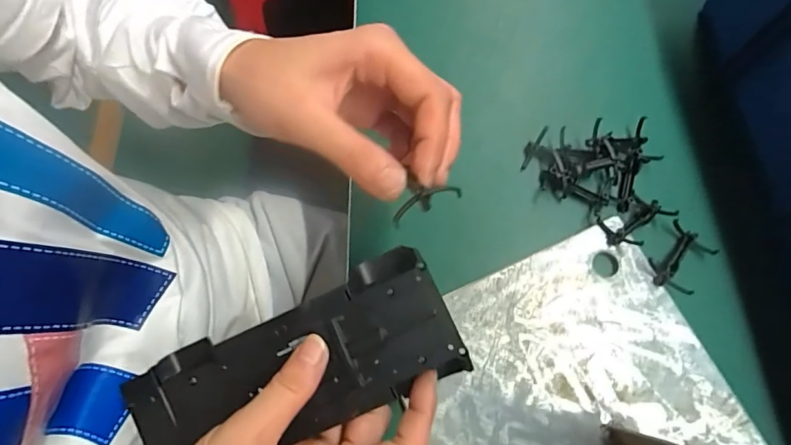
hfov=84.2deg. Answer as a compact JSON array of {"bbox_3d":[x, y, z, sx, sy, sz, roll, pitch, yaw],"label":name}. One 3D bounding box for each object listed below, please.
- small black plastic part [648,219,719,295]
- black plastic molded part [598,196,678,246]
[{"bbox_3d":[0.200,0.026,0.307,0.034,0.008,0.049,40,77,11],"label":"small black plastic part"},{"bbox_3d":[0.172,-0.001,0.315,0.051,0.010,0.029,-32,76,-10],"label":"black plastic molded part"}]

